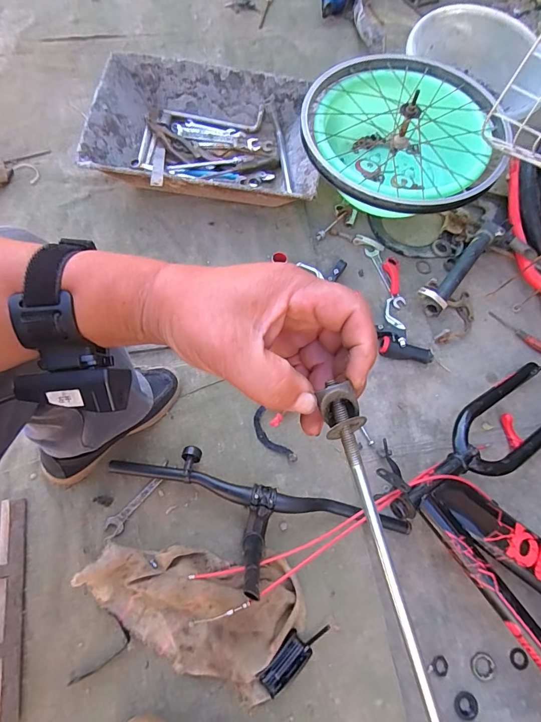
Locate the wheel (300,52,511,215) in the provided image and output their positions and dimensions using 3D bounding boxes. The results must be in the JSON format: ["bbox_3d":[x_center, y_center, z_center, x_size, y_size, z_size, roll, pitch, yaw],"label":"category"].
[{"bbox_3d":[0.260,-0.470,0.762,0.386,0.109,0.398,1,72,-4],"label":"wheel"}]

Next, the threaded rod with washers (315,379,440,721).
[{"bbox_3d":[0.062,0.107,0.210,0.021,0.031,0.193,-16,87,-5],"label":"threaded rod with washers"}]

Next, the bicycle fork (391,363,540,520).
[{"bbox_3d":[0.395,0.141,0.716,0.459,0.034,0.134,-28,77,-21],"label":"bicycle fork"}]

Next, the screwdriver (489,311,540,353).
[{"bbox_3d":[0.523,-0.061,0.831,0.139,0.018,0.021,42,74,9],"label":"screwdriver"}]

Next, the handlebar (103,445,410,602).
[{"bbox_3d":[-0.035,0.277,0.669,0.527,0.087,0.182,20,72,2],"label":"handlebar"}]

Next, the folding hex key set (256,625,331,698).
[{"bbox_3d":[0.039,0.462,0.626,0.126,0.018,0.050,-27,76,-30],"label":"folding hex key set"}]

